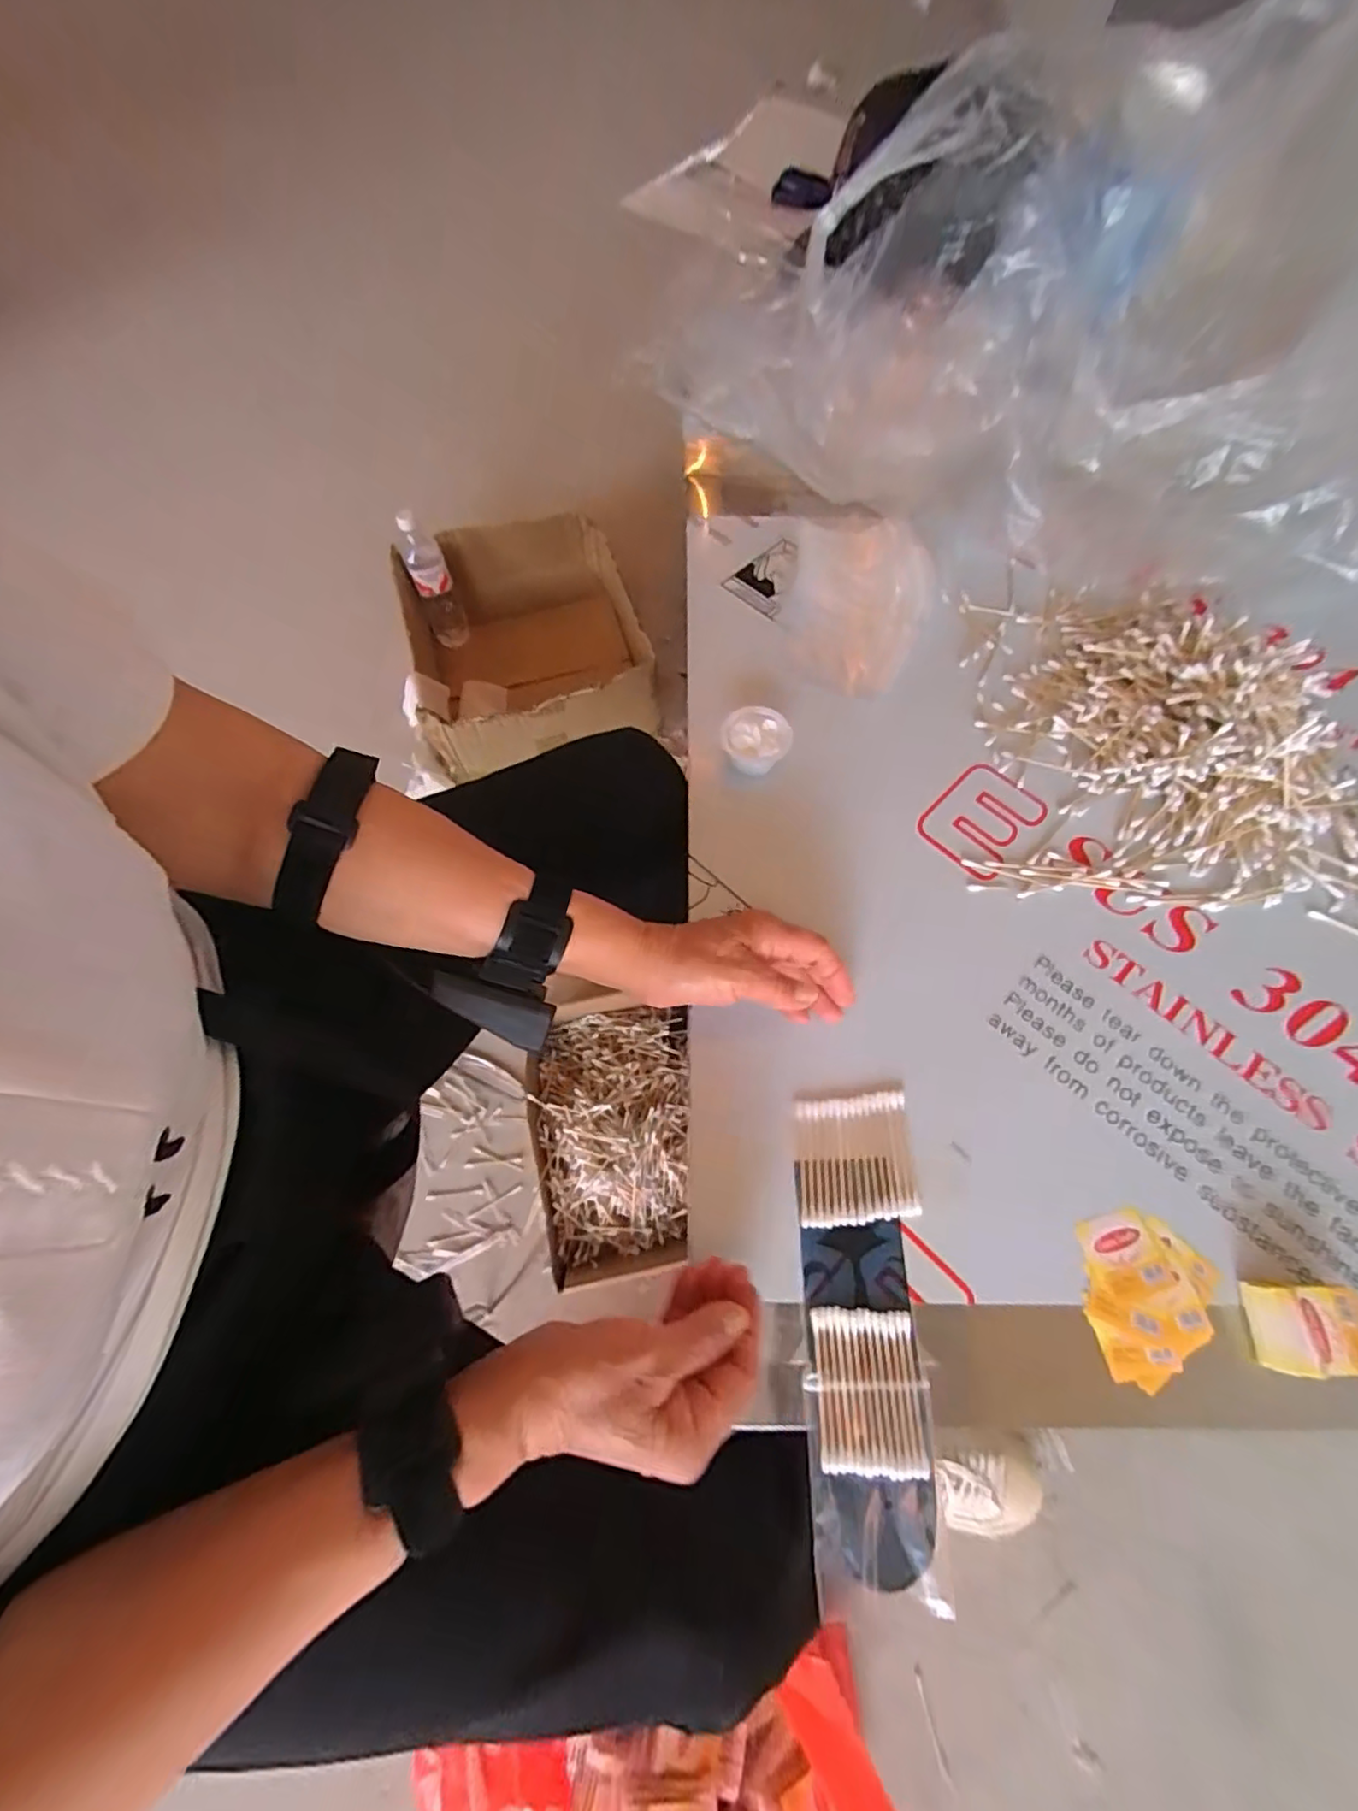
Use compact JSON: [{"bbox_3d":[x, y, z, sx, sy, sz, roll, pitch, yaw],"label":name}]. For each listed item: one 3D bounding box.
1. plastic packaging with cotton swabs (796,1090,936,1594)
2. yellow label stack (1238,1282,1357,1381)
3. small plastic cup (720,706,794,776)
[{"bbox_3d":[0.105,0.227,0.359,0.069,0.009,0.227,2,67,2],"label":"plastic packaging with cotton swabs"},{"bbox_3d":[0.340,0.228,0.342,0.052,0.022,0.041,0,67,1],"label":"yellow label stack"},{"bbox_3d":[0.061,-0.128,0.502,0.053,0.031,0.048,28,70,12],"label":"small plastic cup"}]

